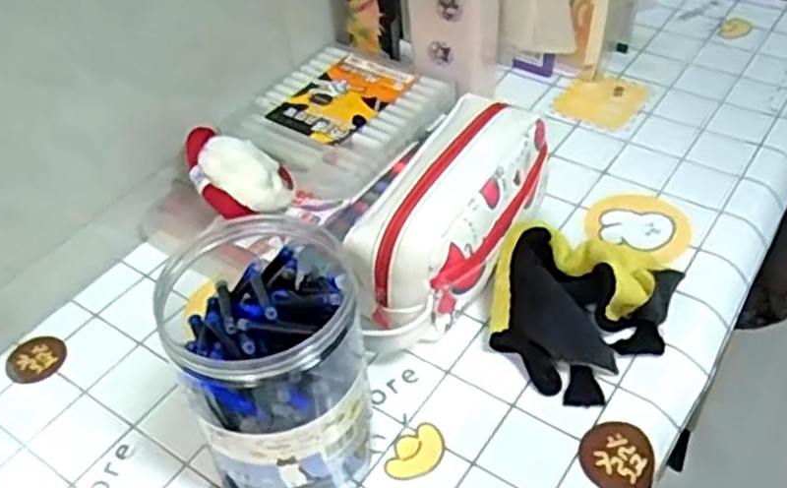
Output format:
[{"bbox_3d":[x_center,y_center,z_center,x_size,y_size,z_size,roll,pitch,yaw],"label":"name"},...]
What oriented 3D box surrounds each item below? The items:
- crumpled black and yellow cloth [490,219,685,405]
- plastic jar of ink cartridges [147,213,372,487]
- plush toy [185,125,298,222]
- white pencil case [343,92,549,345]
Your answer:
[{"bbox_3d":[0.123,0.039,0.517,0.113,0.046,0.123,23,50,25],"label":"crumpled black and yellow cloth"},{"bbox_3d":[-0.064,0.073,0.428,0.098,0.145,0.100,-2,44,2],"label":"plastic jar of ink cartridges"},{"bbox_3d":[-0.126,-0.057,0.580,0.098,0.040,0.054,32,58,33],"label":"plush toy"},{"bbox_3d":[0.039,-0.014,0.541,0.080,0.099,0.200,21,49,23],"label":"white pencil case"}]

